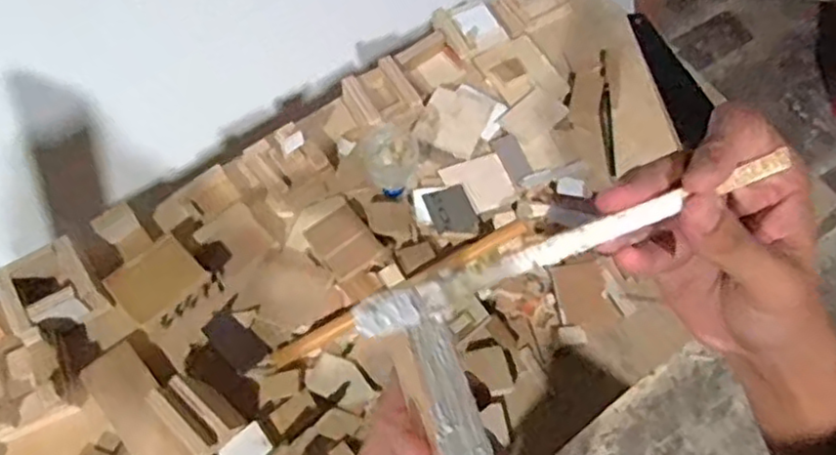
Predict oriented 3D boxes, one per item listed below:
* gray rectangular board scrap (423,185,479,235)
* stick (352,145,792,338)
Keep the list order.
[{"bbox_3d":[0.043,-0.019,0.852,0.055,0.008,0.067,-20,65,-10],"label":"gray rectangular board scrap"},{"bbox_3d":[0.067,0.003,0.266,0.192,0.007,0.013,-19,65,-16],"label":"stick"}]

